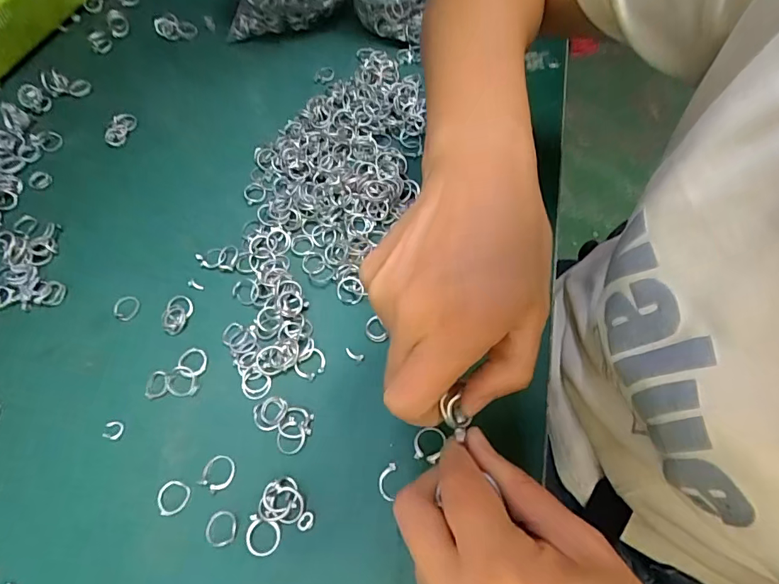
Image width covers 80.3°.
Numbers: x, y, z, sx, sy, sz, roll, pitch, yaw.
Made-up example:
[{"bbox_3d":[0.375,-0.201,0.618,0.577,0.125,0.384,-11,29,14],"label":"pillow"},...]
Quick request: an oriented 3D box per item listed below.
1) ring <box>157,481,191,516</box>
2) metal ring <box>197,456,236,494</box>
[{"bbox_3d":[-0.144,0.136,0.306,0.022,0.004,0.021,-1,62,3],"label":"ring"},{"bbox_3d":[-0.116,0.122,0.312,0.022,0.004,0.023,-1,62,3],"label":"metal ring"}]

